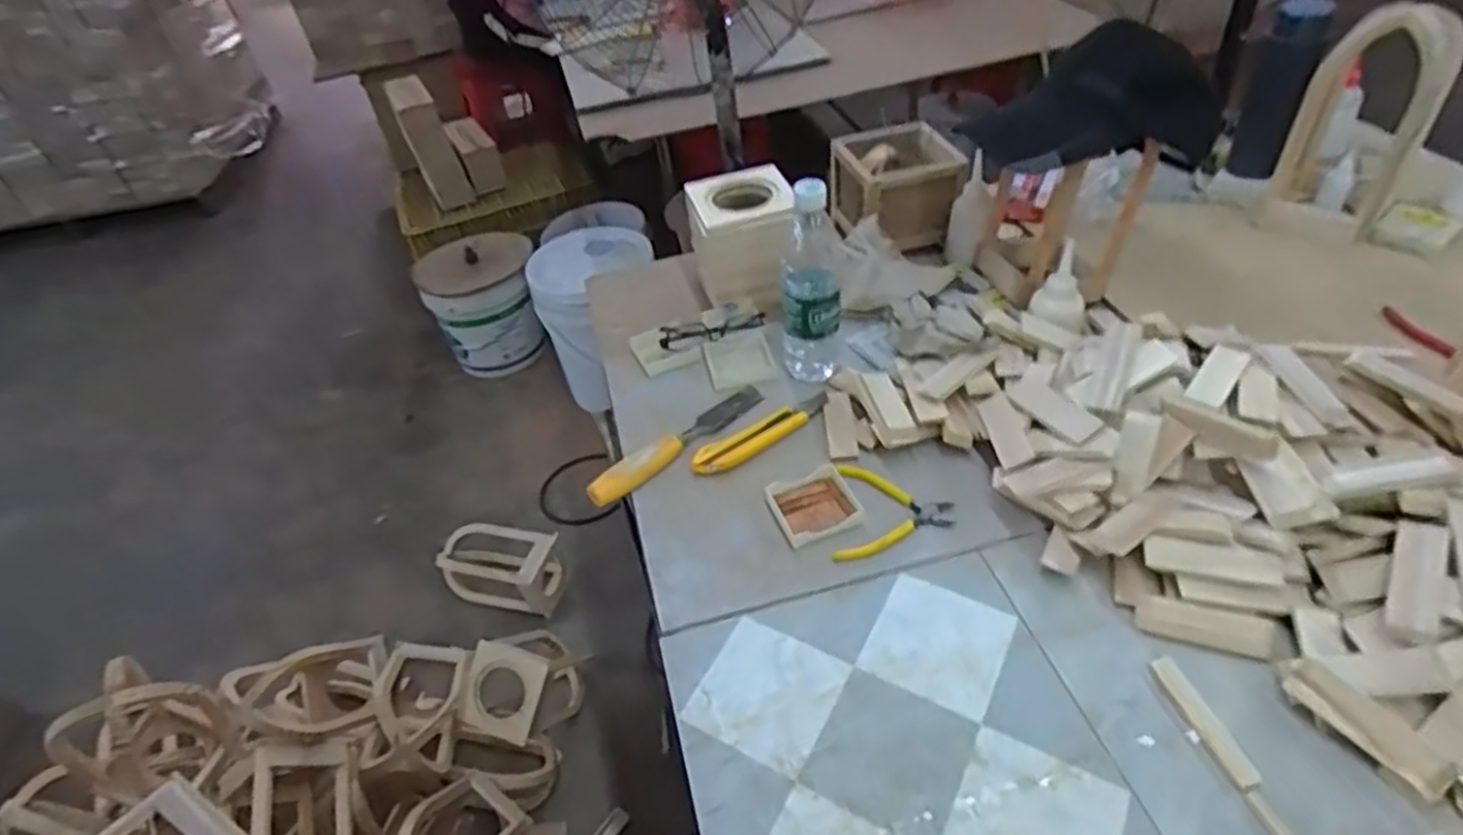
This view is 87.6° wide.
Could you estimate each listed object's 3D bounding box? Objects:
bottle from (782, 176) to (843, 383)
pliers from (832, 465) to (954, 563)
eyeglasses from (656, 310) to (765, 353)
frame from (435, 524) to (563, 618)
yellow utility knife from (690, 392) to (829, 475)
[{"bbox_3d":[0.088,-0.151,0.835,0.066,0.216,0.068,-1,42,10],"label":"bottle"},{"bbox_3d":[0.155,0.092,0.729,0.109,0.014,0.110,1,42,12],"label":"pliers"},{"bbox_3d":[-0.021,-0.113,0.949,0.138,0.028,0.025,-20,42,-12],"label":"eyeglasses"},{"bbox_3d":[-0.479,0.304,1.575,0.265,0.125,0.130,3,43,14],"label":"frame"},{"bbox_3d":[0.034,0.015,0.814,0.168,0.016,0.030,-29,45,-21],"label":"yellow utility knife"}]

